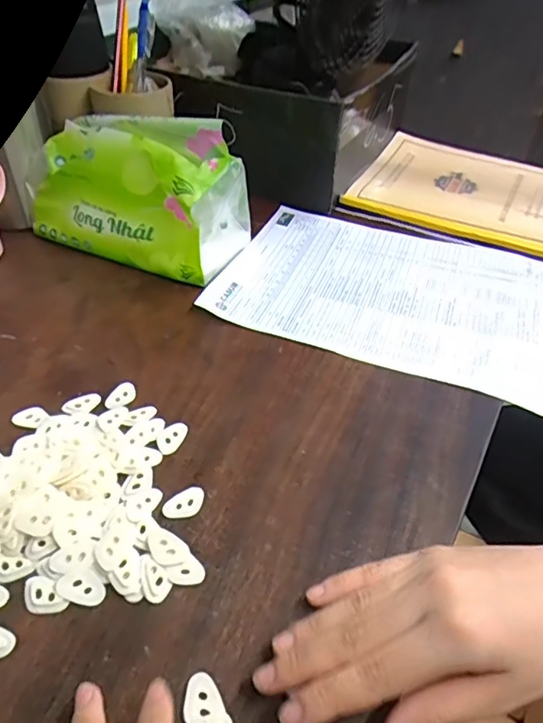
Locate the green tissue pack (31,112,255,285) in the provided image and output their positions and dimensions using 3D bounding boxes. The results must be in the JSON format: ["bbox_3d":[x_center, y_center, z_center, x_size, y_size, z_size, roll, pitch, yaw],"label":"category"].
[{"bbox_3d":[-0.128,-0.159,0.501,0.195,0.116,0.089,16,45,14],"label":"green tissue pack"}]

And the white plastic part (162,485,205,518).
[{"bbox_3d":[-0.052,0.085,0.323,0.027,0.004,0.018,-26,50,-27],"label":"white plastic part"}]

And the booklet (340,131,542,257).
[{"bbox_3d":[0.264,-0.202,0.637,0.314,0.025,0.239,20,46,18],"label":"booklet"}]

